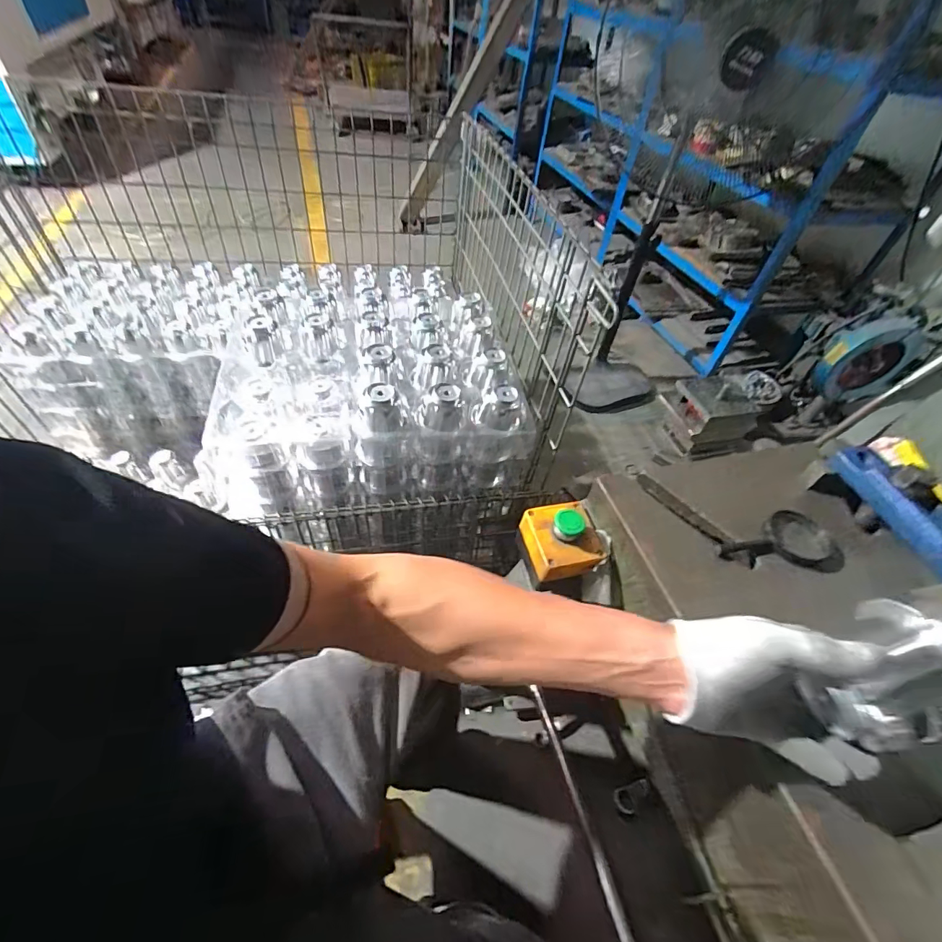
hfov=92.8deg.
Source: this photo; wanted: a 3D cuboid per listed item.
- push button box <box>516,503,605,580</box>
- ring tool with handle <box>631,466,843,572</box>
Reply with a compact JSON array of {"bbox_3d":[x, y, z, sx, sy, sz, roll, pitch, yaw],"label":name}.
[{"bbox_3d":[0.103,0.073,0.507,0.085,0.050,0.082,-7,50,-13],"label":"push button box"},{"bbox_3d":[0.283,0.060,0.491,0.214,0.032,0.094,23,50,13],"label":"ring tool with handle"}]

